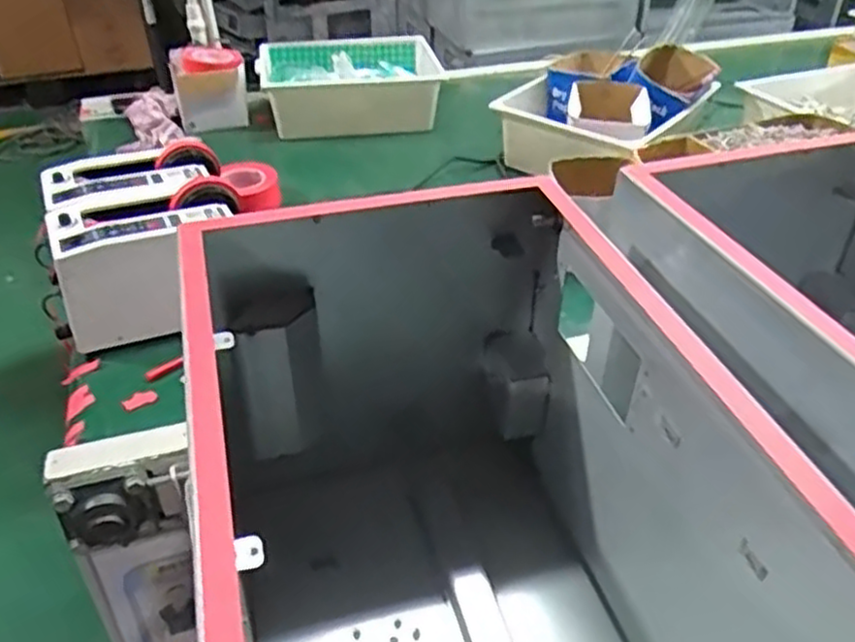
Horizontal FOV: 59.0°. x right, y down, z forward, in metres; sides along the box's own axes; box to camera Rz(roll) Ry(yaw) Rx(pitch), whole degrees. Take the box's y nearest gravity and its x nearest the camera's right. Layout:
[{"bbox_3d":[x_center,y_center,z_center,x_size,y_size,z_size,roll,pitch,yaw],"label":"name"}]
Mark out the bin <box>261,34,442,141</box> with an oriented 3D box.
[{"bbox_3d":[-0.160,-0.504,1.602,0.381,0.101,0.313,-3,37,-4],"label":"bin"}]

